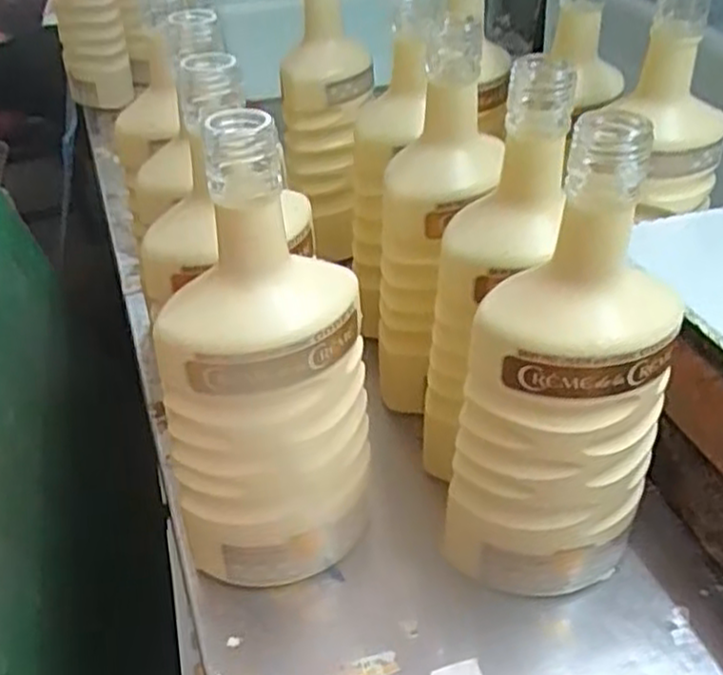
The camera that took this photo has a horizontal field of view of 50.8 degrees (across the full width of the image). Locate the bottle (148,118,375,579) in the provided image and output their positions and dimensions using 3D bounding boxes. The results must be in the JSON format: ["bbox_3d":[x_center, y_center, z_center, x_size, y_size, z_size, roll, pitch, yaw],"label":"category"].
[{"bbox_3d":[-0.045,0.020,0.379,0.087,0.240,0.079,9,40,14],"label":"bottle"}]

